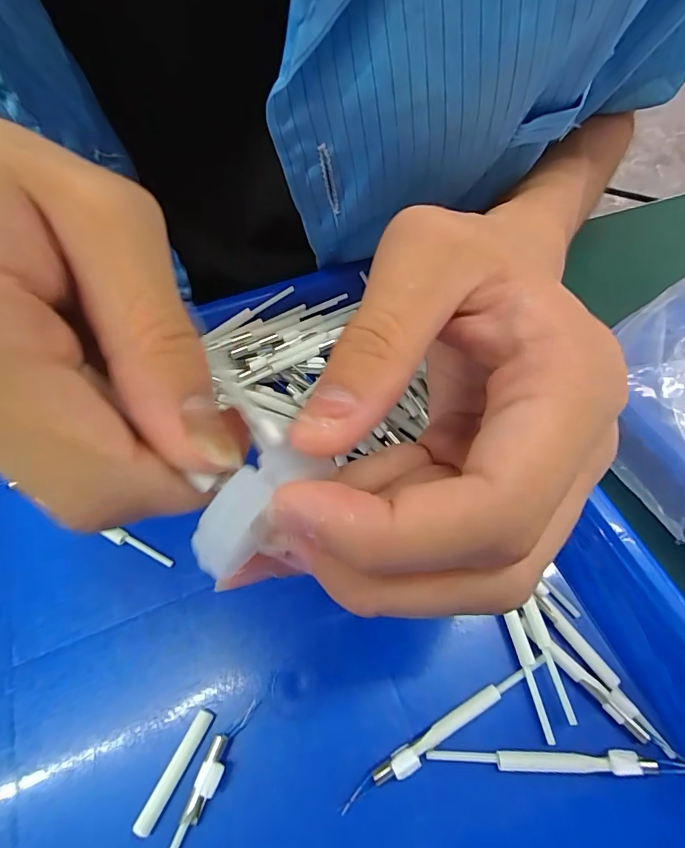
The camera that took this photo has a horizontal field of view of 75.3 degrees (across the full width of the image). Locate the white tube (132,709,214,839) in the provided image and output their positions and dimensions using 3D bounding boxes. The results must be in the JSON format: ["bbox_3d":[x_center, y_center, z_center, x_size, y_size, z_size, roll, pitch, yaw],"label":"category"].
[{"bbox_3d":[-0.053,0.108,0.139,0.005,0.004,0.035,24,62,14],"label":"white tube"}]

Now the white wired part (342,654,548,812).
[{"bbox_3d":[0.034,0.097,0.142,0.078,0.005,0.006,-27,63,-15],"label":"white wired part"}]

